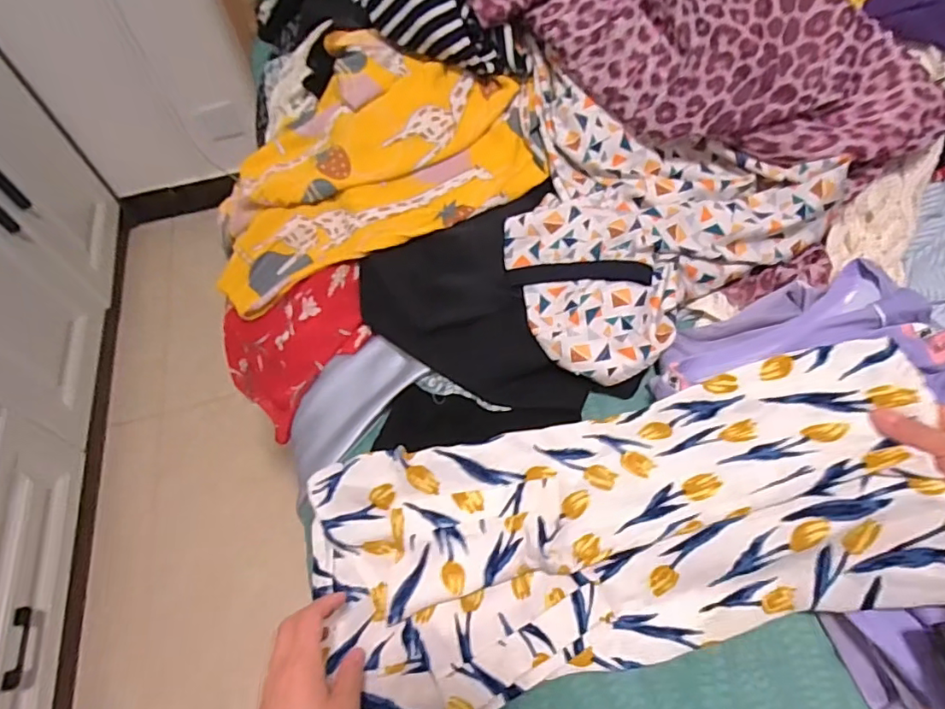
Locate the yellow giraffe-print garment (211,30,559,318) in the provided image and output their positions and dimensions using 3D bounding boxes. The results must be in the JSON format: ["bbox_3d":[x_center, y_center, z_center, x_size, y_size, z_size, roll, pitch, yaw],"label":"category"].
[{"bbox_3d":[-0.142,-0.232,0.684,0.396,0.155,0.265,-17,59,-6],"label":"yellow giraffe-print garment"}]

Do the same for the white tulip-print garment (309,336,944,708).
[{"bbox_3d":[0.106,0.152,0.472,0.518,0.073,0.214,-17,58,11],"label":"white tulip-print garment"}]

